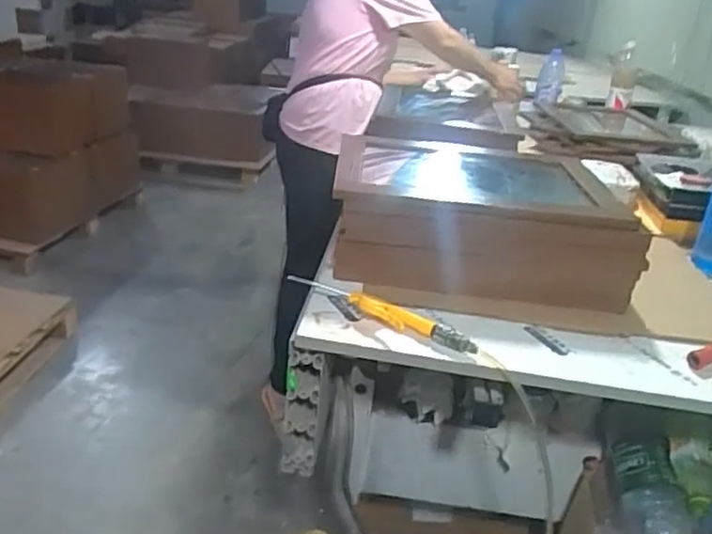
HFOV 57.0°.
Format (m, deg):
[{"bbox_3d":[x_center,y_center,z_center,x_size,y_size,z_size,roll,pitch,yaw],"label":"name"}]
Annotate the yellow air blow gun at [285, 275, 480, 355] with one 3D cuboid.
[{"bbox_3d":[0.030,0.060,0.952,0.310,0.023,0.040,20,28,29],"label":"yellow air blow gun"}]

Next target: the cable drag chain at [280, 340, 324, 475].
[{"bbox_3d":[-0.082,0.219,0.984,0.055,0.229,0.028,6,24,1],"label":"cable drag chain"}]

